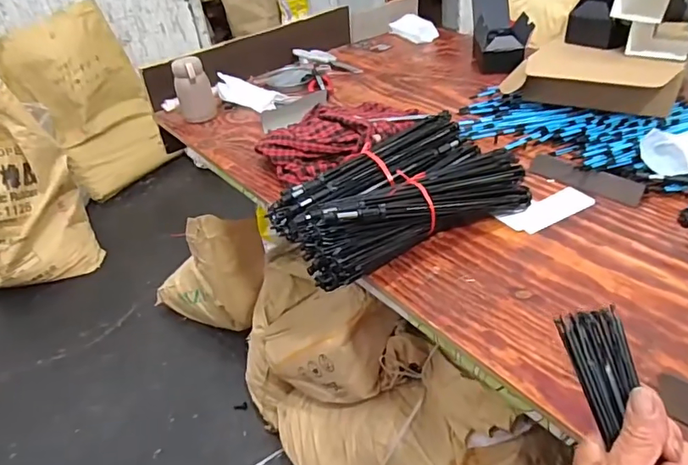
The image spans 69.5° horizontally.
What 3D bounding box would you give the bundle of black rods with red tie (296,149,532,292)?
[{"bbox_3d":[0.109,-0.029,0.713,0.349,0.097,0.087,-22,42,-19],"label":"bundle of black rods with red tie"}]

